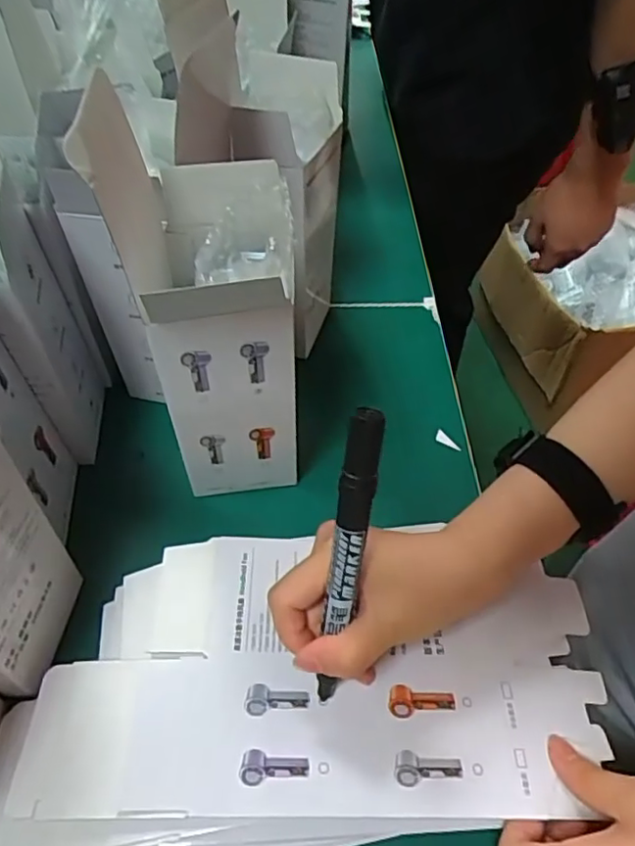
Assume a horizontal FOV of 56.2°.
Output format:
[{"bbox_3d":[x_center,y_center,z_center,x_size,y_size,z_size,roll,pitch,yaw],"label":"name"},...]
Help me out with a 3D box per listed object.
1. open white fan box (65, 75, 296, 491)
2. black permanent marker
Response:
[{"bbox_3d":[-0.054,-0.036,0.350,0.077,0.191,0.084,-6,52,-8],"label":"open white fan box"},{"bbox_3d":[0.012,0.066,0.263,0.013,0.153,0.011,8,24,3],"label":"black permanent marker"}]

